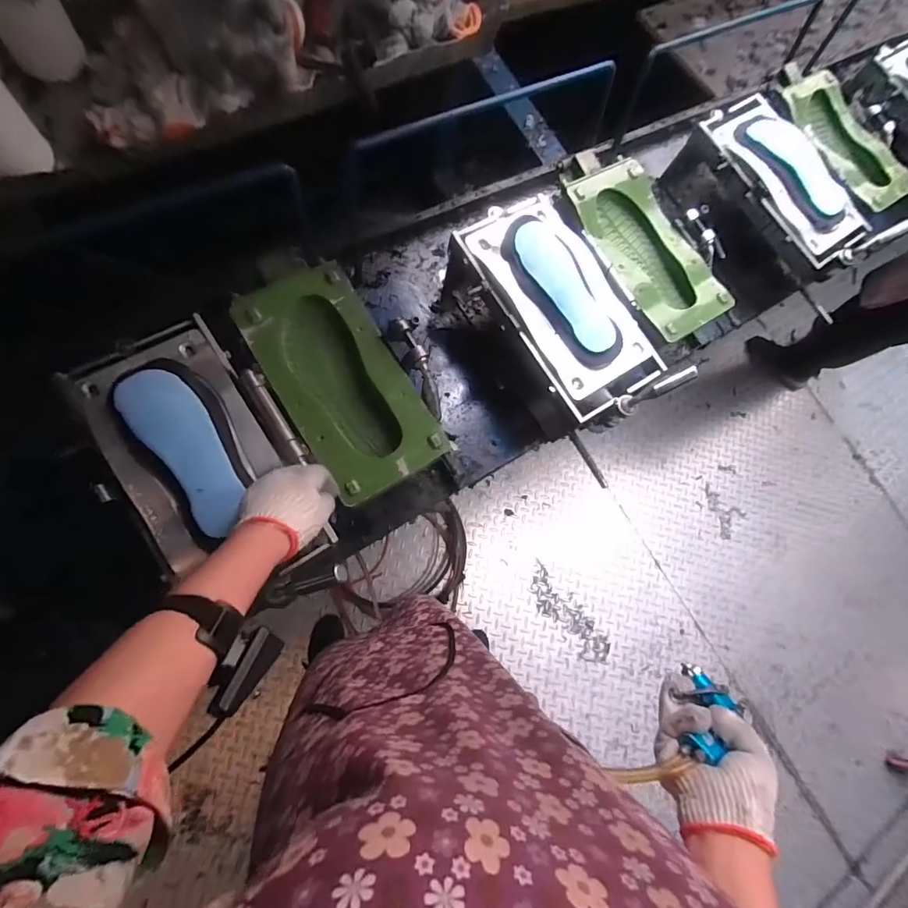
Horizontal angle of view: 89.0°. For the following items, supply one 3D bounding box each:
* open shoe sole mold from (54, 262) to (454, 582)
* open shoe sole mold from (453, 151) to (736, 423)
[{"bbox_3d":[-0.246,-0.055,0.620,0.378,0.116,0.350,-34,88,-6],"label":"open shoe sole mold"},{"bbox_3d":[0.259,-0.299,0.790,0.423,0.109,0.411,-34,88,-6],"label":"open shoe sole mold"}]

